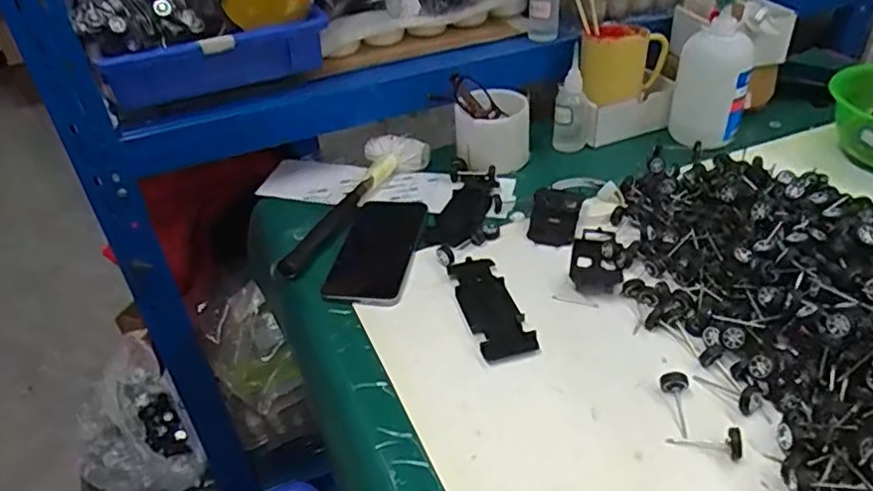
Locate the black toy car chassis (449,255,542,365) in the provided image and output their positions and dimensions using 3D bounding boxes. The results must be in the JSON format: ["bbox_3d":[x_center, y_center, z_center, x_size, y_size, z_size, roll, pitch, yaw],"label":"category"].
[{"bbox_3d":[0.046,0.052,0.557,0.047,0.005,0.124,-12,37,-10],"label":"black toy car chassis"}]

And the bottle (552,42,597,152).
[{"bbox_3d":[0.171,-0.173,0.775,0.050,0.111,0.036,5,37,12],"label":"bottle"}]

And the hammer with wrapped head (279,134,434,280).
[{"bbox_3d":[-0.100,-0.060,0.704,0.065,0.034,0.243,17,41,26],"label":"hammer with wrapped head"}]

